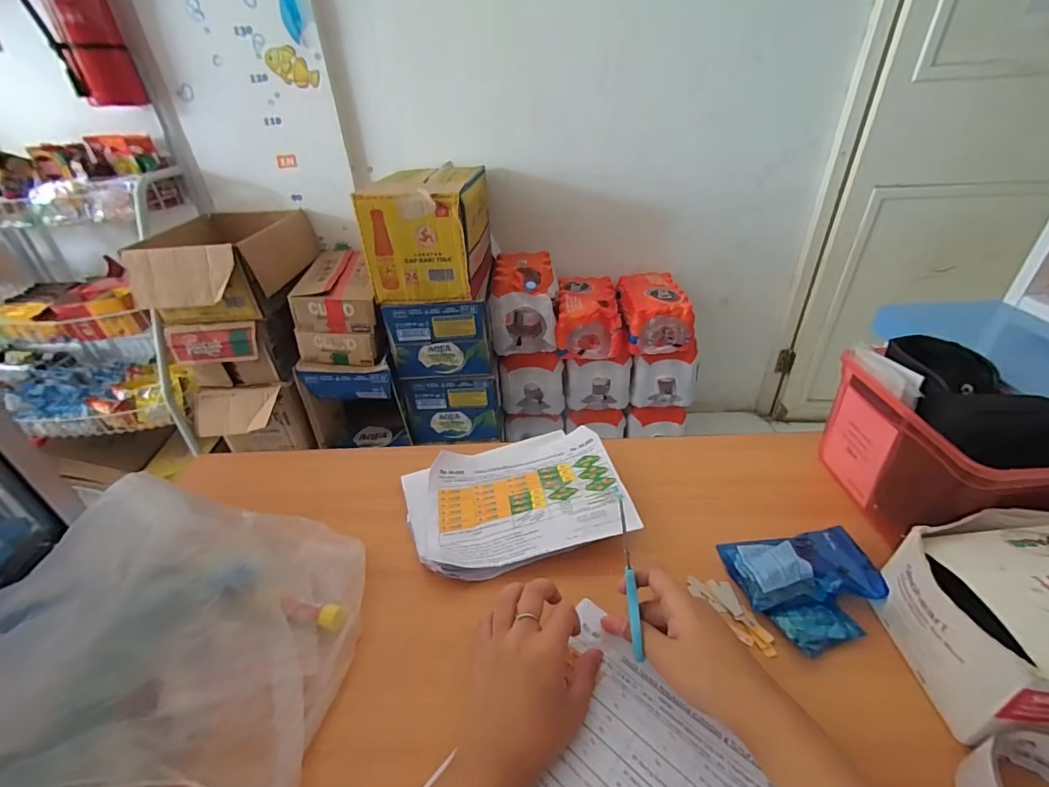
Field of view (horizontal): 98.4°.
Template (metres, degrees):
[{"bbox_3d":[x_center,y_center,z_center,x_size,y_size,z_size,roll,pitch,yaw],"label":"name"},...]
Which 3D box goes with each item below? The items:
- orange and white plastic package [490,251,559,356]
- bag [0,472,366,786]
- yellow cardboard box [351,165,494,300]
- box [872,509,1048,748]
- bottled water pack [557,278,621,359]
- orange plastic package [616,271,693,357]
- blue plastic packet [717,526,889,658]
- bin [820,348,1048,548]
[{"bbox_3d":[0.003,-0.285,1.388,0.187,0.225,0.275,-2,34,2],"label":"orange and white plastic package"},{"bbox_3d":[-0.282,0.210,0.311,0.280,0.127,0.278,-7,35,-7],"label":"bag"},{"bbox_3d":[-0.250,-0.439,1.243,0.272,0.263,0.355,-1,34,3],"label":"yellow cardboard box"},{"bbox_3d":[0.375,0.164,0.331,0.165,0.096,0.126,-4,34,-2],"label":"box"},{"bbox_3d":[0.192,-0.249,1.430,0.184,0.156,0.291,-1,34,3],"label":"bottled water pack"},{"bbox_3d":[0.394,-0.258,1.418,0.187,0.150,0.285,-2,34,2],"label":"orange plastic package"},{"bbox_3d":[0.252,0.168,0.405,0.112,0.031,0.103,-2,34,1],"label":"blue plastic packet"},{"bbox_3d":[0.411,0.065,0.463,0.120,0.159,0.197,-5,34,1],"label":"bin"}]

